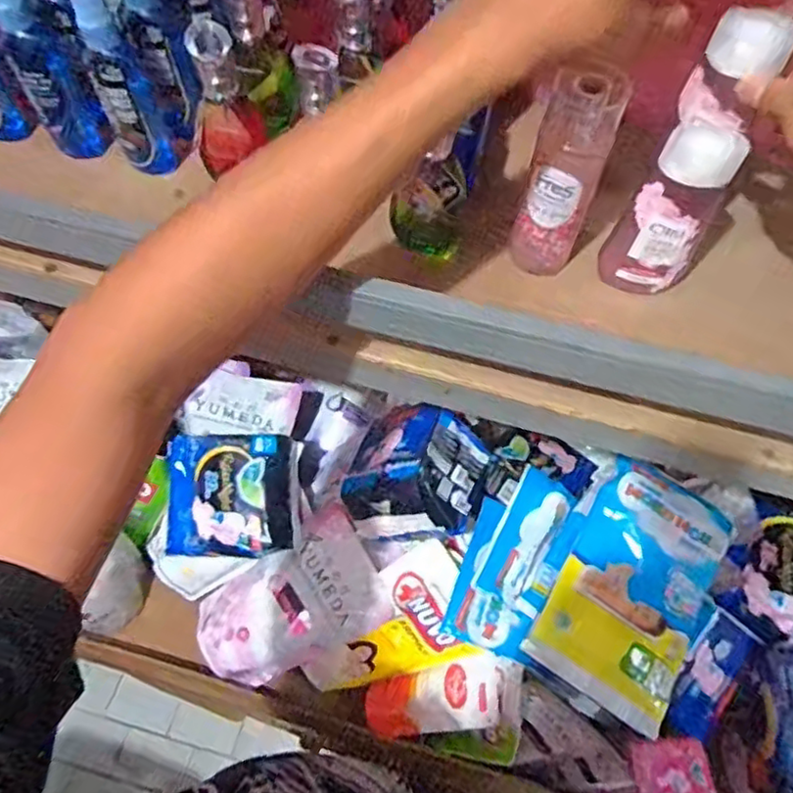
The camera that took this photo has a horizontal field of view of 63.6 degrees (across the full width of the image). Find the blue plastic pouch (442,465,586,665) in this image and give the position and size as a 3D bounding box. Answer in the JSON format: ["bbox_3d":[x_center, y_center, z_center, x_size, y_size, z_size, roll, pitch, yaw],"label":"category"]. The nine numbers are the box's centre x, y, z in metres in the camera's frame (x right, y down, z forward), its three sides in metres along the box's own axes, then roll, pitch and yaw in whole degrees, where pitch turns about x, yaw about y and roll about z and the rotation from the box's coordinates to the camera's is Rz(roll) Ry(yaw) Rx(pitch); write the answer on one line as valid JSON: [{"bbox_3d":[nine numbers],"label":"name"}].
[{"bbox_3d":[0.123,0.162,0.628,0.071,0.038,0.182,26,75,13],"label":"blue plastic pouch"}]

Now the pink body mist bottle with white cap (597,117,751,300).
[{"bbox_3d":[0.175,-0.115,0.417,0.054,0.131,0.034,31,63,16],"label":"pink body mist bottle with white cap"}]

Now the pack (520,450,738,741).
[{"bbox_3d":[0.231,0.178,0.605,0.137,0.053,0.219,30,63,15],"label":"pack"}]

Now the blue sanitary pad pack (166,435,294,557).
[{"bbox_3d":[-0.169,0.104,0.674,0.128,0.020,0.122,3,79,-18],"label":"blue sanitary pad pack"}]

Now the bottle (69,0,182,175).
[{"bbox_3d":[-0.192,-0.222,0.459,0.043,0.144,0.028,-17,61,-12],"label":"bottle"}]

